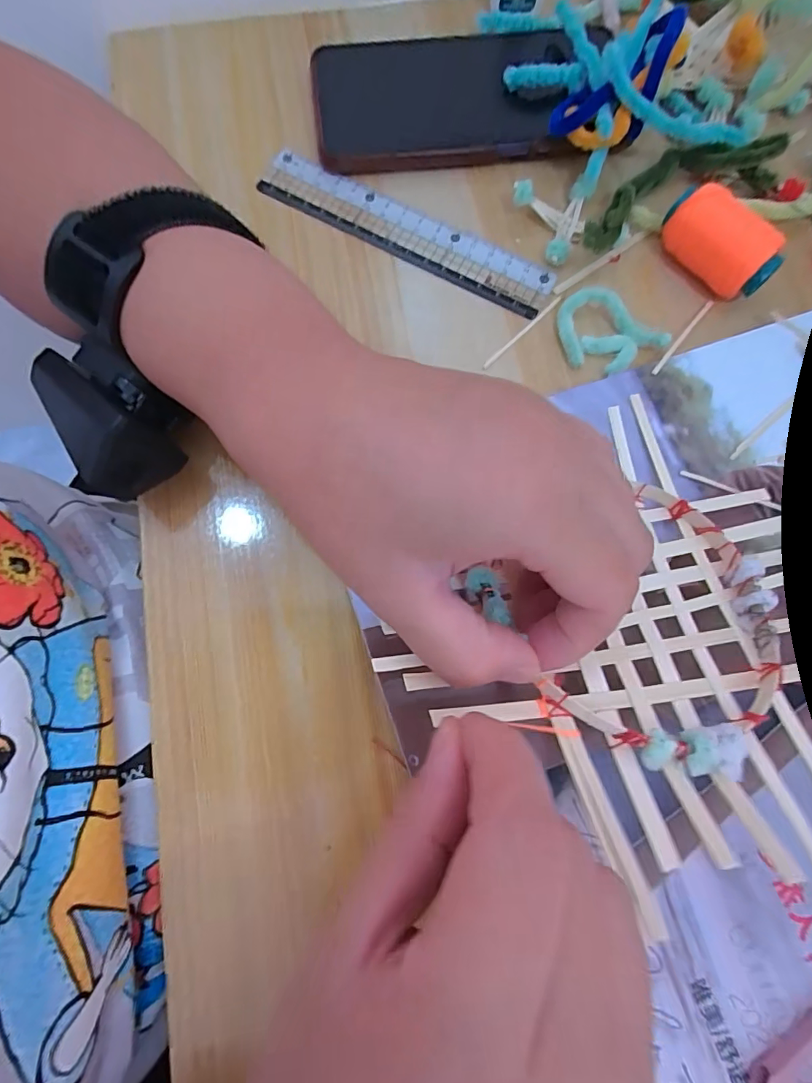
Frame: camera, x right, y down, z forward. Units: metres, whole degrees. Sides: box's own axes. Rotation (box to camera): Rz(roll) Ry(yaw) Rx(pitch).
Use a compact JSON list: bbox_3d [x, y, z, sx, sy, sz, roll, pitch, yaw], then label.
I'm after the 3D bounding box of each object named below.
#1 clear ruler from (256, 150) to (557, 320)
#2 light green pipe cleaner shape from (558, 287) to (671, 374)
[{"bbox_3d":[0.000,-0.158,0.248,0.157,0.005,0.028,28,80,5],"label":"clear ruler"},{"bbox_3d":[0.092,-0.097,0.229,0.037,0.010,0.046,-42,79,-9],"label":"light green pipe cleaner shape"}]

